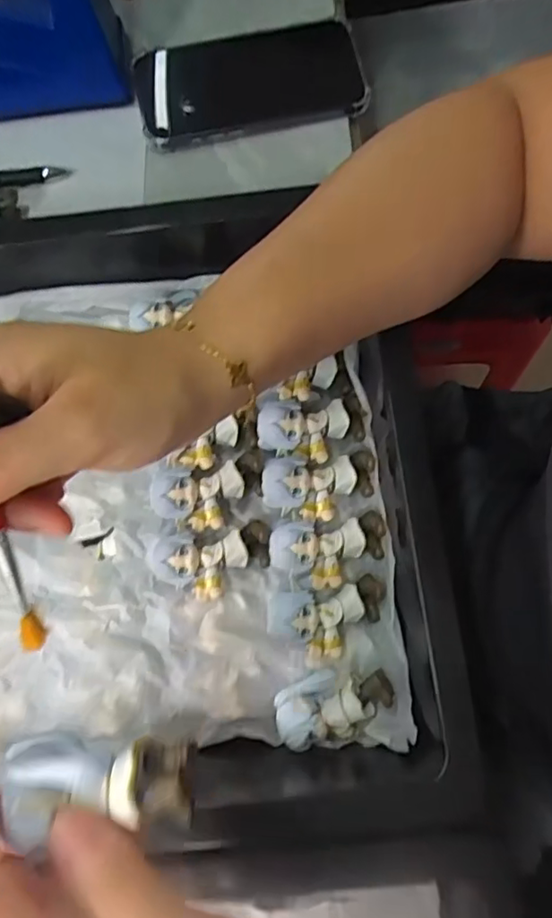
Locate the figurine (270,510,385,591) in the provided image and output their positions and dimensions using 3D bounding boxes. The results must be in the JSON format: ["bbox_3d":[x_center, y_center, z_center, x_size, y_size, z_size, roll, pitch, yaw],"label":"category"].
[{"bbox_3d":[0.029,0.050,0.320,0.065,0.022,0.038,-7,75,-16],"label":"figurine"}]

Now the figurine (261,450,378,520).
[{"bbox_3d":[0.024,0.015,0.325,0.064,0.020,0.035,-6,75,-17],"label":"figurine"}]

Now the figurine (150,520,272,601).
[{"bbox_3d":[-0.034,0.056,0.318,0.062,0.022,0.037,-8,77,-1],"label":"figurine"}]

